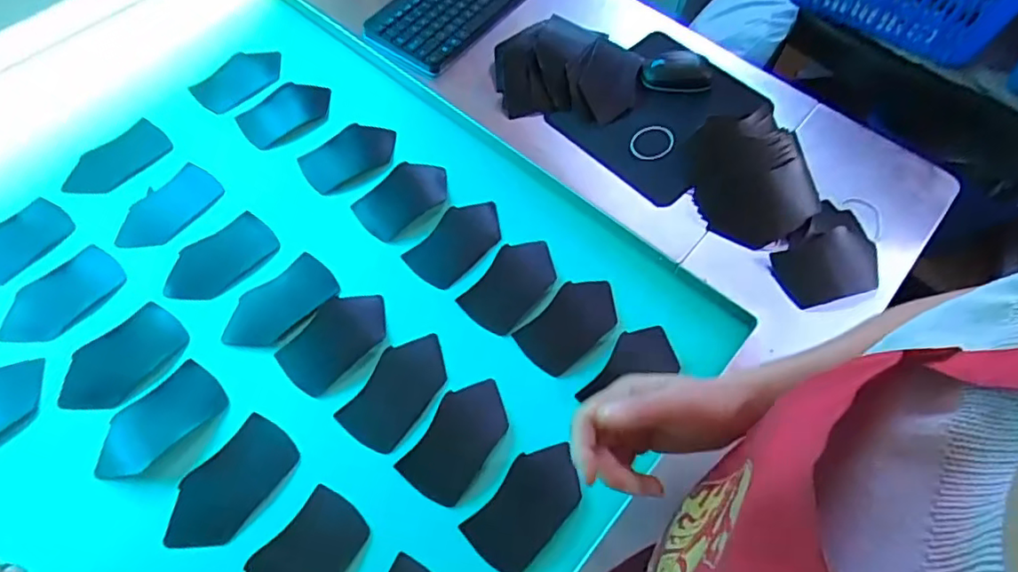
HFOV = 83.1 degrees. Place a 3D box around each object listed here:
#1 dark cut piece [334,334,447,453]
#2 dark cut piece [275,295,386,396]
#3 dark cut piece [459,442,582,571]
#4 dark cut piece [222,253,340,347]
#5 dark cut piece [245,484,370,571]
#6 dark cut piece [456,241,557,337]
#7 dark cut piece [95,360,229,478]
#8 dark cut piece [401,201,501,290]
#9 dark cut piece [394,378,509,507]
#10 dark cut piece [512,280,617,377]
[{"bbox_3d":[-0.115,0.105,0.597,0.067,0.009,0.127,30,65,15],"label":"dark cut piece"},{"bbox_3d":[-0.186,0.056,0.619,0.071,0.015,0.123,39,68,19],"label":"dark cut piece"},{"bbox_3d":[0.019,0.208,0.549,0.066,0.006,0.122,41,74,14],"label":"dark cut piece"},{"bbox_3d":[-0.258,0.021,0.648,0.064,0.009,0.129,40,68,19],"label":"dark cut piece"},{"bbox_3d":[-0.189,0.252,0.520,0.068,0.010,0.127,32,66,16],"label":"dark cut piece"},{"bbox_3d":[0.006,-0.003,0.665,0.067,0.009,0.123,41,70,1],"label":"dark cut piece"},{"bbox_3d":[-0.353,0.135,0.577,0.069,0.009,0.125,40,68,19],"label":"dark cut piece"},{"bbox_3d":[-0.058,-0.055,0.683,0.069,0.013,0.125,39,68,18],"label":"dark cut piece"},{"bbox_3d":[-0.049,0.150,0.573,0.068,0.014,0.124,31,65,15],"label":"dark cut piece"},{"bbox_3d":[0.070,0.039,0.636,0.068,0.017,0.124,41,68,19],"label":"dark cut piece"}]

